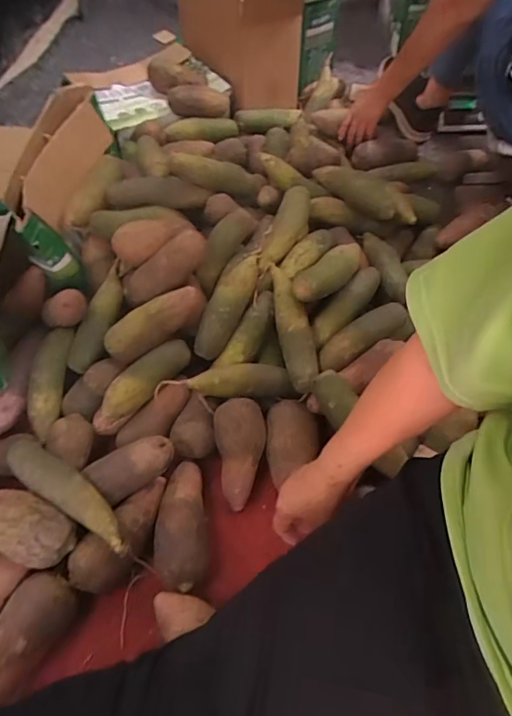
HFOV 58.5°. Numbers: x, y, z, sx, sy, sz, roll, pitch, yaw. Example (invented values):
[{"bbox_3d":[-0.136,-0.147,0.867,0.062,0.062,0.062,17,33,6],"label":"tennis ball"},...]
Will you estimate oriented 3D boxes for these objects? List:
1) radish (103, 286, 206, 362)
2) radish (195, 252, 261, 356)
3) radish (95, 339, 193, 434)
[{"bbox_3d":[-0.165,-0.055,0.752,0.178,0.064,0.056,-32,61,-4],"label":"radish"},{"bbox_3d":[-0.049,-0.093,0.773,0.067,0.052,0.199,23,78,15],"label":"radish"},{"bbox_3d":[-0.187,0.046,0.744,0.055,0.066,0.198,40,78,24],"label":"radish"}]

